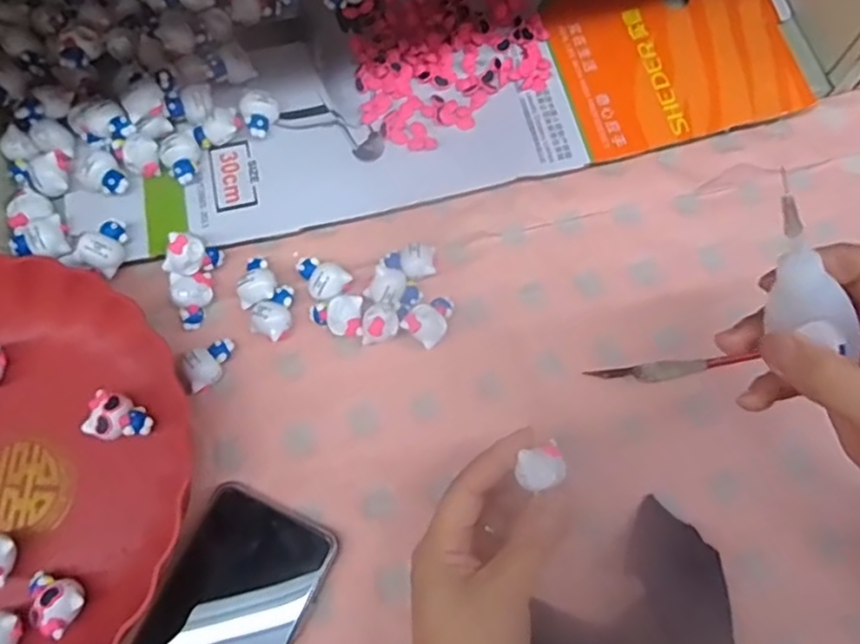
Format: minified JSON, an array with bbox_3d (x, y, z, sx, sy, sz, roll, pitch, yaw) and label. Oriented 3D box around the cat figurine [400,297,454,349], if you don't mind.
[{"bbox_3d":[0.001,-0.003,0.390,0.024,0.012,0.033,38,77,10],"label":"cat figurine"}]

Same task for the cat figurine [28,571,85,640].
[{"bbox_3d":[-0.204,0.150,0.342,0.032,0.019,0.025,30,75,8],"label":"cat figurine"}]

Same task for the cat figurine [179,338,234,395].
[{"bbox_3d":[-0.133,0.027,0.387,0.032,0.019,0.025,-27,75,-8],"label":"cat figurine"}]

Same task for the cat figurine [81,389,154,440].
[{"bbox_3d":[-0.179,0.057,0.370,0.033,0.022,0.025,15,74,4],"label":"cat figurine"}]

